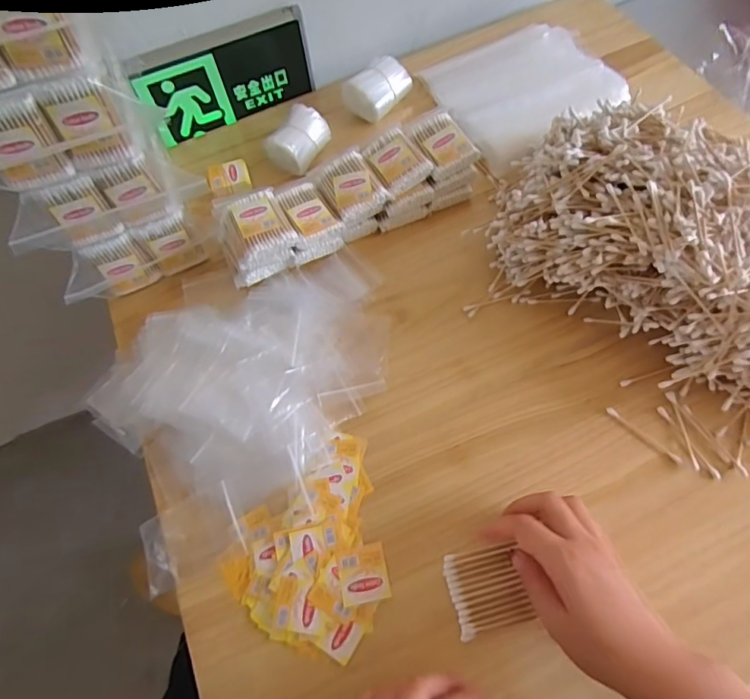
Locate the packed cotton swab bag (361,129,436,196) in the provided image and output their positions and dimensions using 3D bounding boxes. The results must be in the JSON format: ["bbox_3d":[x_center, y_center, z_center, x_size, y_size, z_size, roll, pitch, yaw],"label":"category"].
[{"bbox_3d":[0.022,-0.209,0.557,0.057,0.012,0.079,-31,70,-3],"label":"packed cotton swab bag"}]

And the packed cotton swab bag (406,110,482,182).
[{"bbox_3d":[0.076,-0.231,0.567,0.056,0.016,0.074,-25,69,-3],"label":"packed cotton swab bag"}]

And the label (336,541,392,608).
[{"bbox_3d":[-0.010,0.185,0.420,0.040,0.004,0.043,-14,62,-1],"label":"label"}]

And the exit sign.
[{"bbox_3d":[-0.186,-0.346,0.649,0.215,0.113,0.020,-25,63,-7],"label":"exit sign"}]

